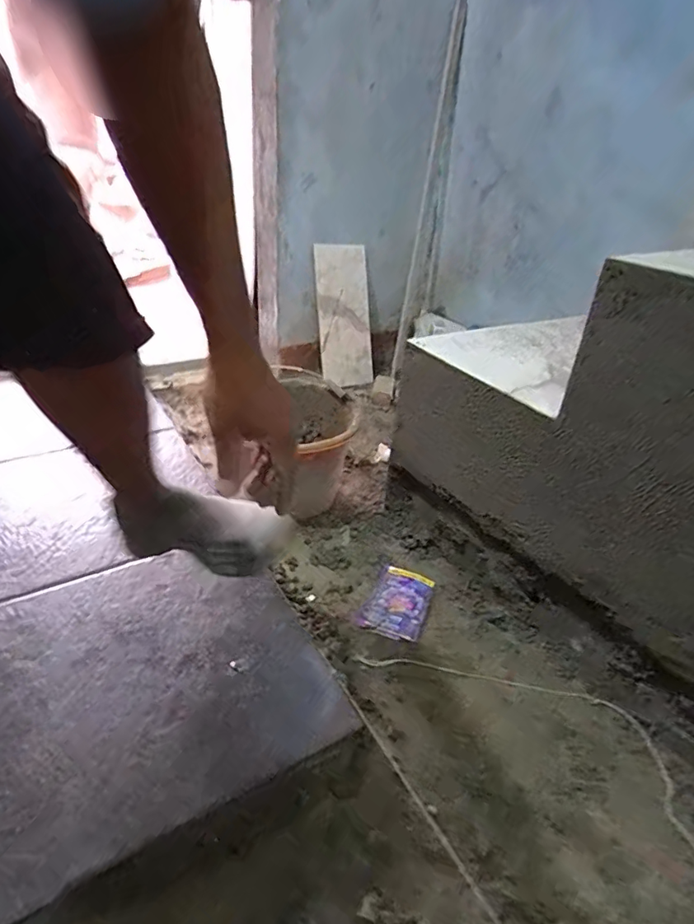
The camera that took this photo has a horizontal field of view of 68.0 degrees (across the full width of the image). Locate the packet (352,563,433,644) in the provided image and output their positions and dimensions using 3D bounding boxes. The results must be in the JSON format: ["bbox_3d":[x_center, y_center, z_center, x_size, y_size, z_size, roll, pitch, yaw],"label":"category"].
[{"bbox_3d":[0.084,0.227,0.832,0.096,0.007,0.142,19,34,22],"label":"packet"}]

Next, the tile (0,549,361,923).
[{"bbox_3d":[-0.253,0.265,0.657,0.401,0.019,0.379,-15,37,-28],"label":"tile"}]

